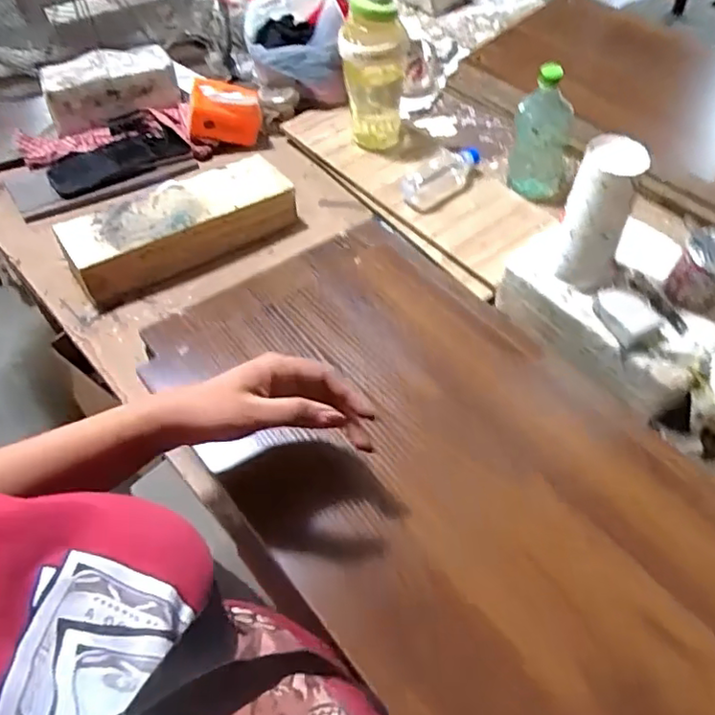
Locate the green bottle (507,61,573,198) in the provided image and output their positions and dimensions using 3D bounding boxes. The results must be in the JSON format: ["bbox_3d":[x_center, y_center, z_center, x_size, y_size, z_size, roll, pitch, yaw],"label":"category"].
[{"bbox_3d":[0.278,-0.331,0.942,0.087,0.201,0.062,17,56,14],"label":"green bottle"}]

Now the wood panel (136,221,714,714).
[{"bbox_3d":[0.134,0.134,0.518,0.357,0.016,0.755,-30,56,-27],"label":"wood panel"}]

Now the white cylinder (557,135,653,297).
[{"bbox_3d":[0.284,-0.152,0.748,0.079,0.212,0.072,23,58,18],"label":"white cylinder"}]

